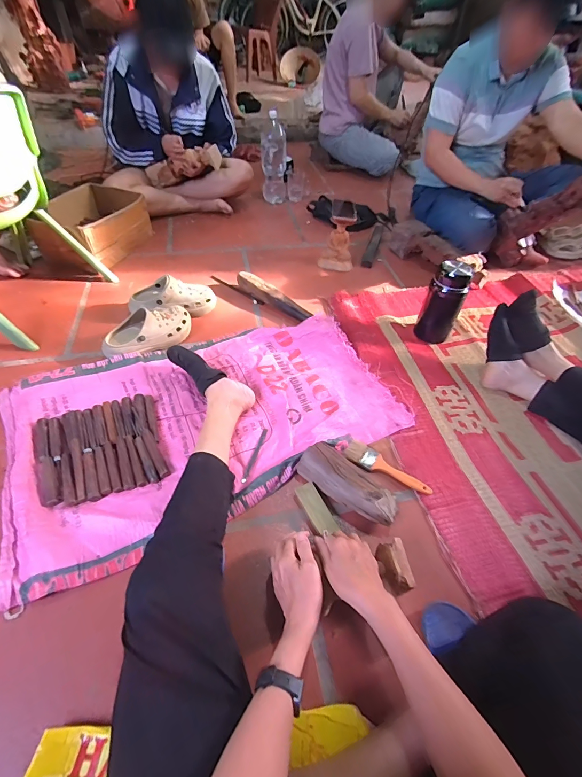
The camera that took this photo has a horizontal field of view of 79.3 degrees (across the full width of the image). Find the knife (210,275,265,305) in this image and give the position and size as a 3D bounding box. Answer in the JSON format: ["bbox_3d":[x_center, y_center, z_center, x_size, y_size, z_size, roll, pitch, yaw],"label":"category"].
[{"bbox_3d":[-0.174,-0.317,1.136,0.227,0.015,0.020,32,55,23],"label":"knife"}]

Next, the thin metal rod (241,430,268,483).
[{"bbox_3d":[-0.075,0.136,0.729,0.012,0.005,0.131,15,50,10],"label":"thin metal rod"}]

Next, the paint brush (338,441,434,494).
[{"bbox_3d":[0.194,0.164,0.715,0.180,0.011,0.052,31,54,22],"label":"paint brush"}]

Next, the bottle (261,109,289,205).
[{"bbox_3d":[-0.071,-0.966,1.485,0.107,0.285,0.084,0,49,-3],"label":"bottle"}]

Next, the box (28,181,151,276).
[{"bbox_3d":[-0.663,-0.560,1.215,0.239,0.134,0.353,16,50,11],"label":"box"}]

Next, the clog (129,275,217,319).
[{"bbox_3d":[-0.335,-0.254,0.997,0.233,0.093,0.103,-3,49,-5],"label":"clog"}]

